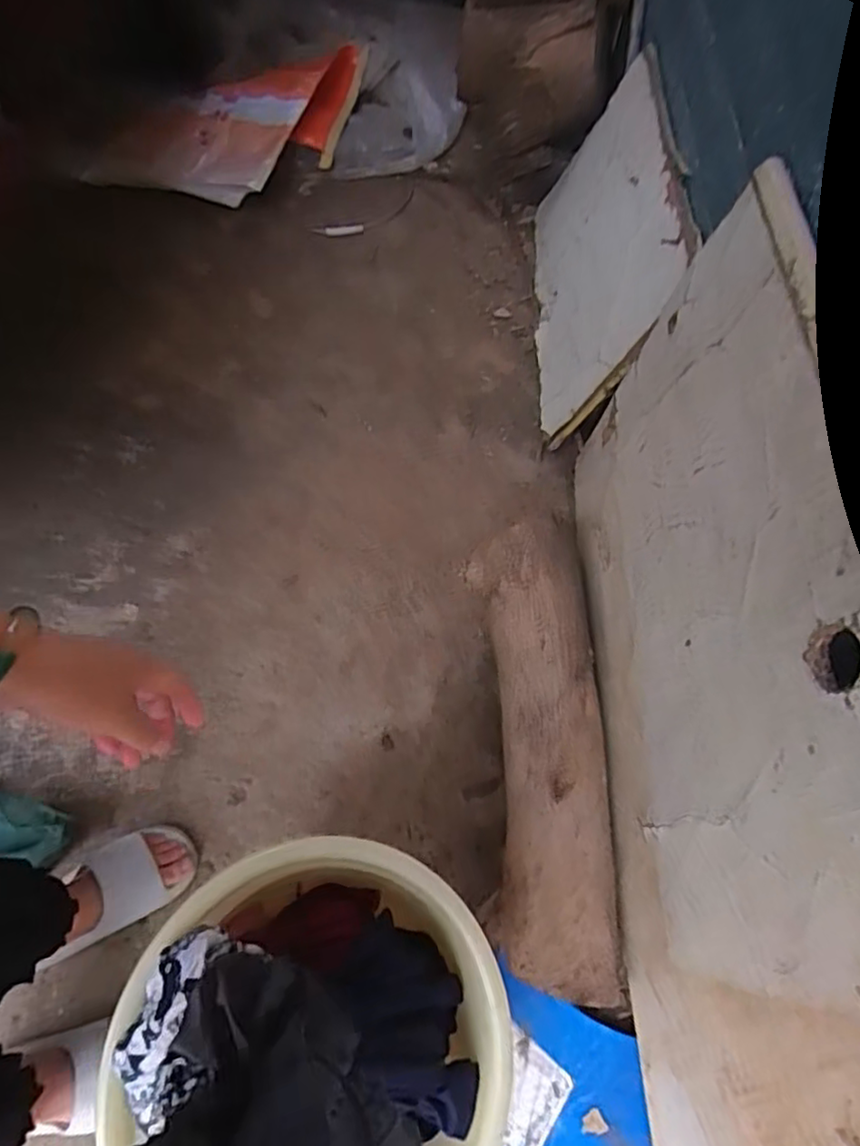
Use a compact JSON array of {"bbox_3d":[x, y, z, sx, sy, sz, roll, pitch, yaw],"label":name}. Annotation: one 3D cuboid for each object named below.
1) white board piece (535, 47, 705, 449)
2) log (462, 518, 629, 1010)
[{"bbox_3d":[0.311,-0.599,1.162,0.032,0.390,0.629,13,60,-20],"label":"white board piece"},{"bbox_3d":[0.154,0.224,0.900,0.167,0.140,0.646,-1,67,-2],"label":"log"}]

